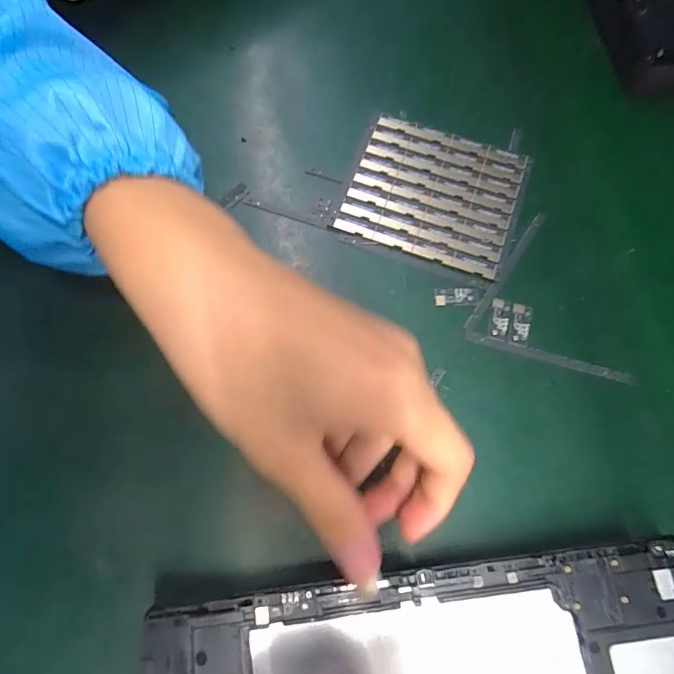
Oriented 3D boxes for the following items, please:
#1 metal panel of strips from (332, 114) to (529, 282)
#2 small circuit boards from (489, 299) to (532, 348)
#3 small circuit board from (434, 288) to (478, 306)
[{"bbox_3d":[0.062,-0.092,0.292,0.102,0.004,0.093,19,73,6],"label":"metal panel of strips"},{"bbox_3d":[0.102,-0.009,0.267,0.023,0.004,0.026,12,72,4],"label":"small circuit boards"},{"bbox_3d":[0.071,-0.025,0.271,0.026,0.004,0.011,-2,72,-1],"label":"small circuit board"}]

